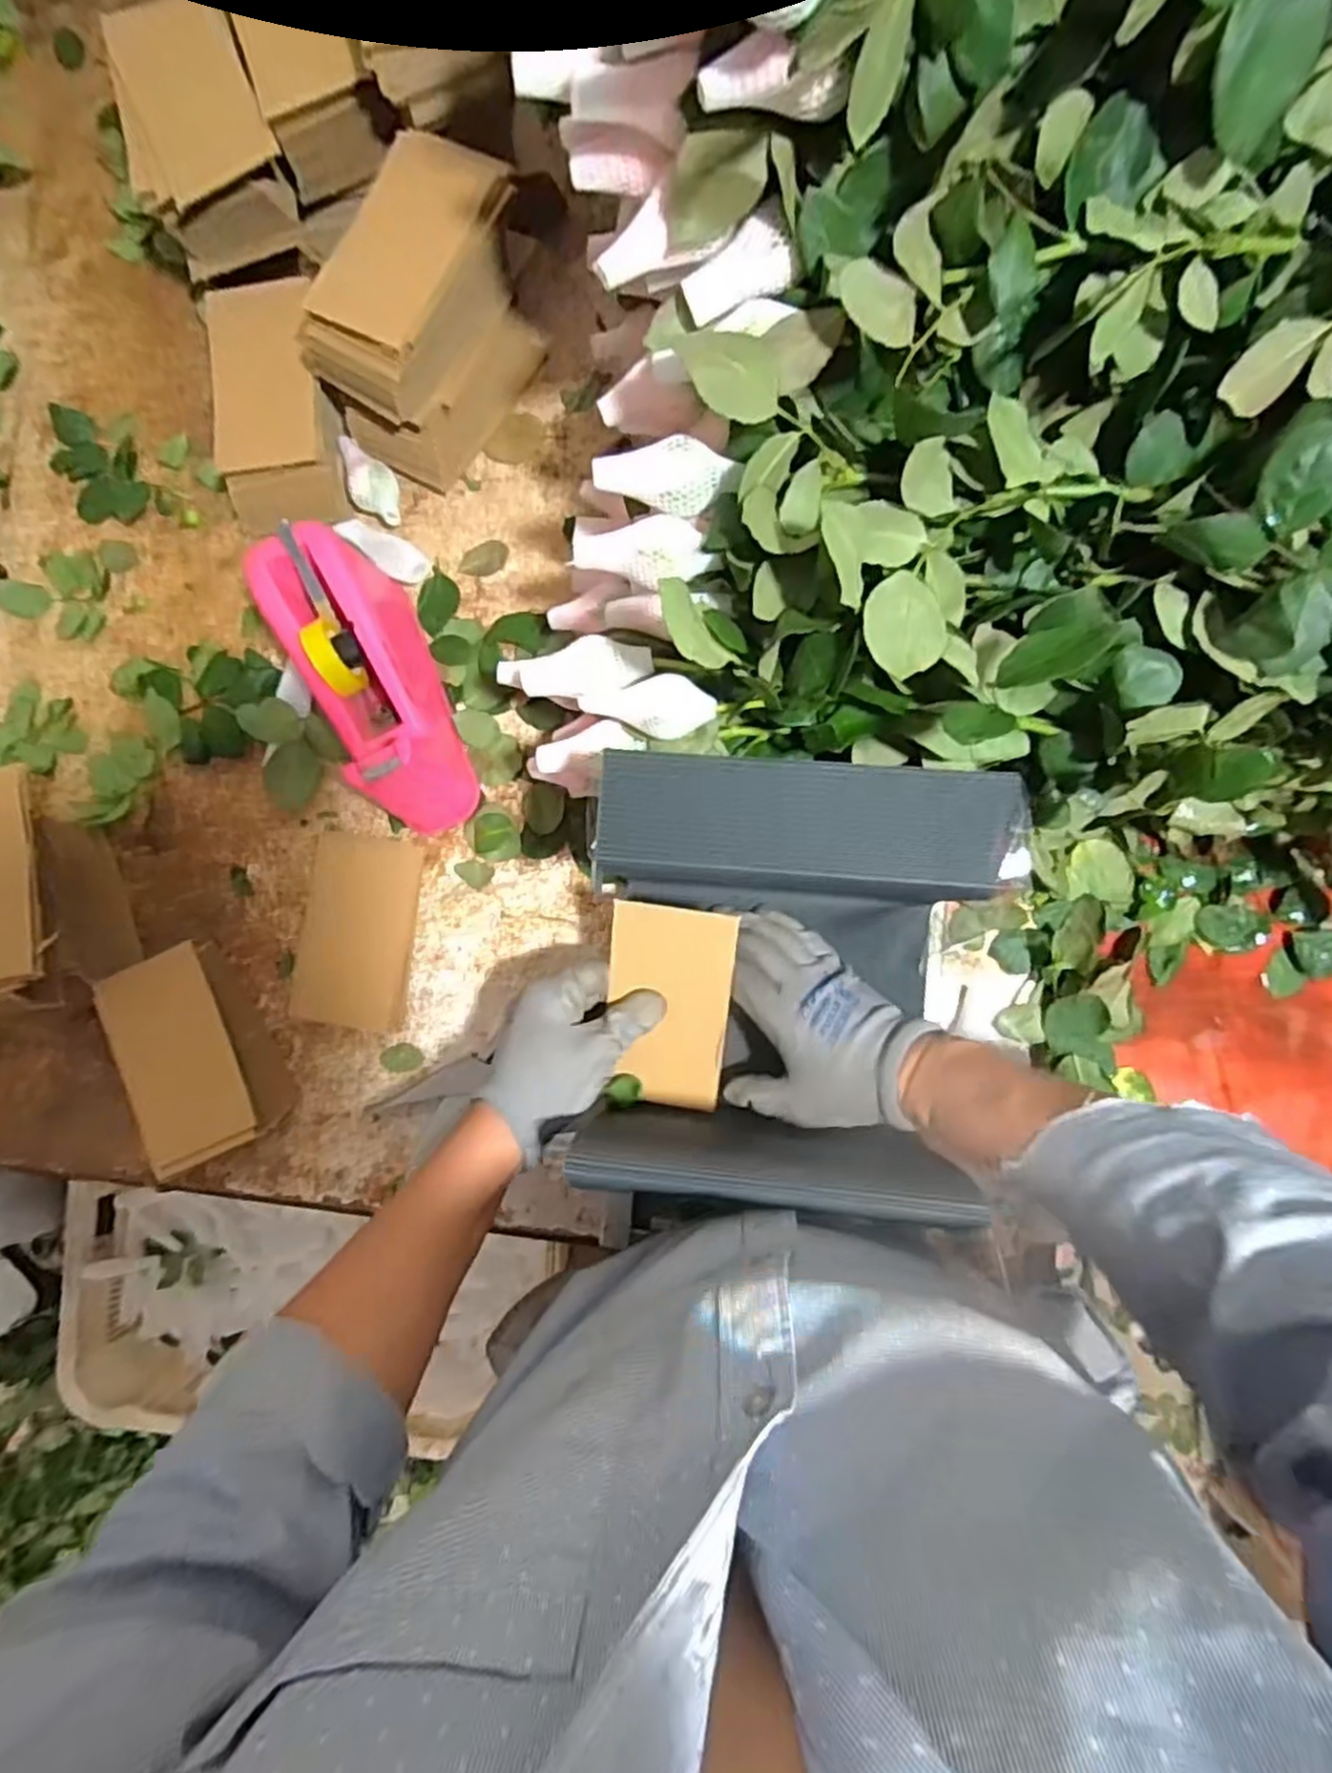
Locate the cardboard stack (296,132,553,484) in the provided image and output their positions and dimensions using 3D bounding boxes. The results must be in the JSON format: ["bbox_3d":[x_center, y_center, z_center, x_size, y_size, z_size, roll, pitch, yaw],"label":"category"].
[{"bbox_3d":[-0.172,-0.409,0.558,0.099,0.113,0.180,33,89,5],"label":"cardboard stack"}]

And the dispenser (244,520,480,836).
[{"bbox_3d":[-0.208,-0.147,0.545,0.071,0.102,0.206,-24,85,2],"label":"dispenser"}]

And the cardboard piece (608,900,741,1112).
[{"bbox_3d":[0.002,0.079,0.500,0.078,0.010,0.131,7,104,6],"label":"cardboard piece"}]

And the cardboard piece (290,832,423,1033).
[{"bbox_3d":[-0.236,0.035,0.587,0.089,0.009,0.144,5,87,4],"label":"cardboard piece"}]

